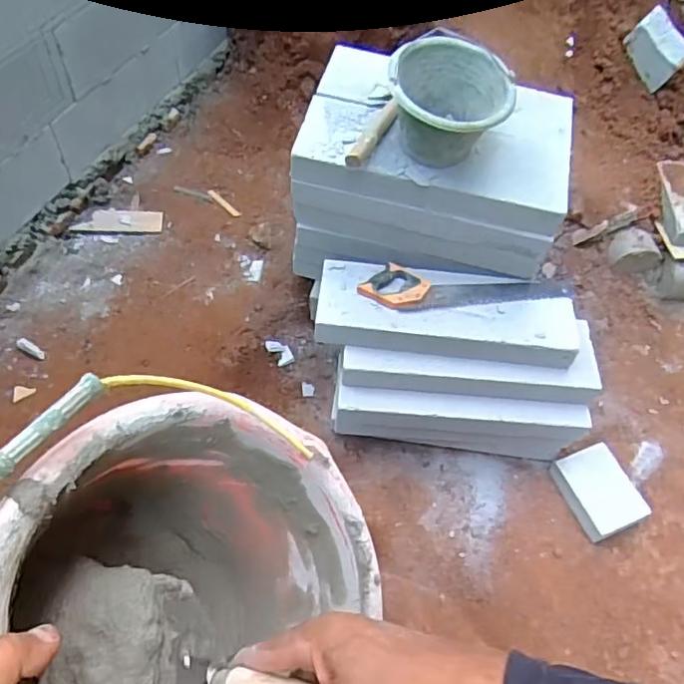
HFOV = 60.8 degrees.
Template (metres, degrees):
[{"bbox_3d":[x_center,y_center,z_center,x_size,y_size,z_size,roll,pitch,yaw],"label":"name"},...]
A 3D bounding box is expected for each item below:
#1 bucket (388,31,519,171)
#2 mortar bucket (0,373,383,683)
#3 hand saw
[{"bbox_3d":[0.218,-0.506,1.222,0.242,0.184,0.203,9,55,1],"label":"bucket"},{"bbox_3d":[-0.153,0.209,0.464,0.296,0.251,0.290,6,68,-44],"label":"mortar bucket"},{"bbox_3d":[0.297,-0.117,1.371,0.498,0.027,0.107,4,55,-3],"label":"hand saw"}]

